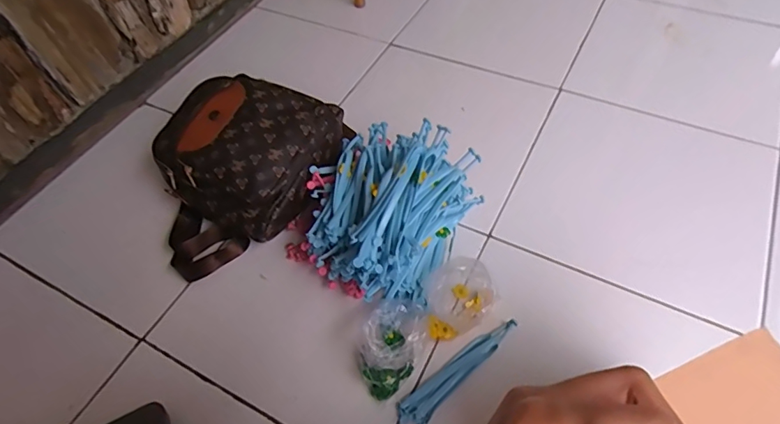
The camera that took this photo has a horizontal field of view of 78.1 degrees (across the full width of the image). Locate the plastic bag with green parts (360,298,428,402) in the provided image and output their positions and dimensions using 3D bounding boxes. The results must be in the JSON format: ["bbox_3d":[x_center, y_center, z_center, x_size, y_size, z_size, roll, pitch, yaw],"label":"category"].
[{"bbox_3d":[0.005,0.180,0.660,0.081,0.066,0.129,28,61,22],"label":"plastic bag with green parts"}]

